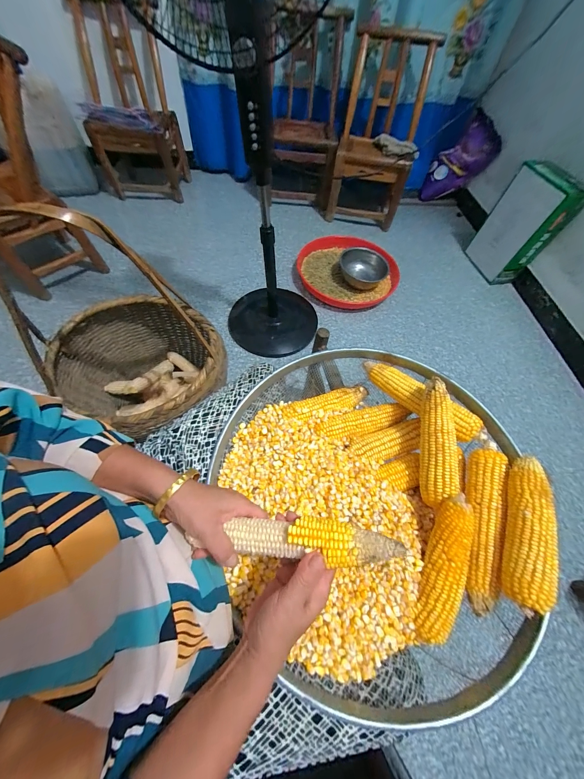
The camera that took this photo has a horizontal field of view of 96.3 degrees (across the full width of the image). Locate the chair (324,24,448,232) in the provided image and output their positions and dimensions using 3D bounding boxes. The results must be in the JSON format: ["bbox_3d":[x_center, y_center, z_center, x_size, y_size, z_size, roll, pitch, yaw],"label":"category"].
[{"bbox_3d":[0.414,-1.203,1.273,0.370,0.592,0.460,13,63,3],"label":"chair"}]

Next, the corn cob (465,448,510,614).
[{"bbox_3d":[0.294,0.198,0.401,0.045,0.040,0.242,19,63,7],"label":"corn cob"}]

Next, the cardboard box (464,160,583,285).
[{"bbox_3d":[0.989,-0.711,1.153,0.098,0.404,0.287,-6,63,-7],"label":"cardboard box"}]

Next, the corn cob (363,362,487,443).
[{"bbox_3d":[0.241,0.015,0.494,0.233,0.049,0.049,42,68,17],"label":"corn cob"}]

